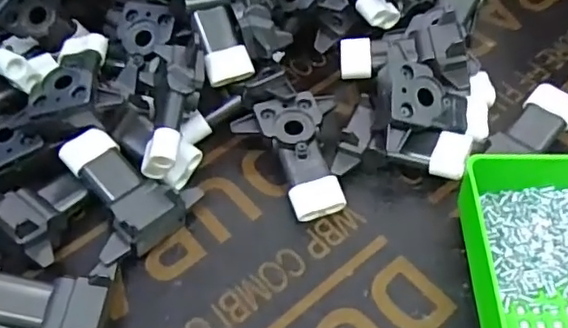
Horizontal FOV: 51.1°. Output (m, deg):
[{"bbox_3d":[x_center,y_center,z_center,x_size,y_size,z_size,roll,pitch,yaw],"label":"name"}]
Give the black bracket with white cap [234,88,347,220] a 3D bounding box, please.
[{"bbox_3d":[0.010,-0.004,0.308,0.054,0.028,0.062,-17,54,-11],"label":"black bracket with white cap"}]

